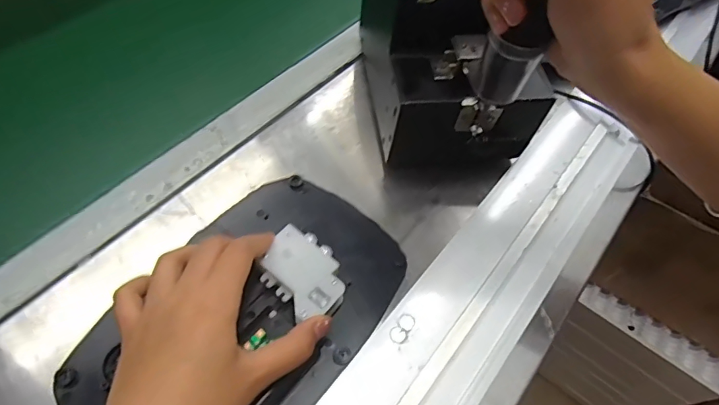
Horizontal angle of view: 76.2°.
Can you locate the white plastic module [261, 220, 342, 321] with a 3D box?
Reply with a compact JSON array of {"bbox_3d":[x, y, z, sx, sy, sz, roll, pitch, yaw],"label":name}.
[{"bbox_3d":[-0.039,0.047,0.315,0.047,0.012,0.064,-35,61,-24],"label":"white plastic module"}]

